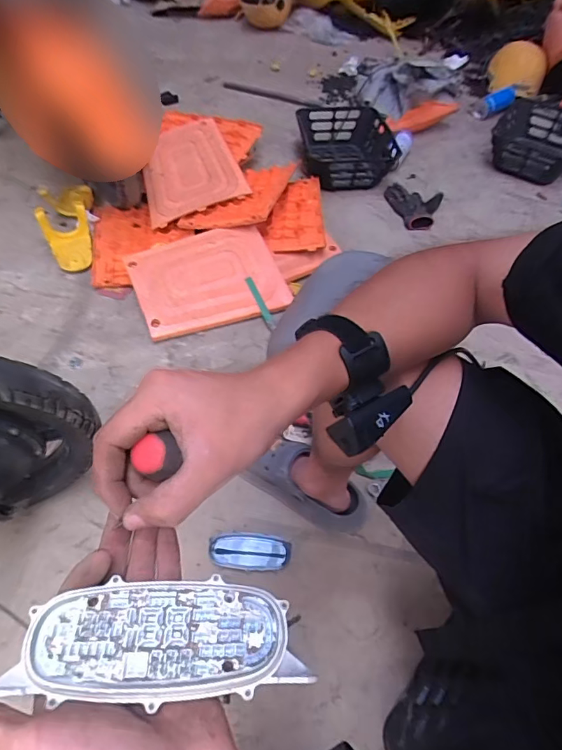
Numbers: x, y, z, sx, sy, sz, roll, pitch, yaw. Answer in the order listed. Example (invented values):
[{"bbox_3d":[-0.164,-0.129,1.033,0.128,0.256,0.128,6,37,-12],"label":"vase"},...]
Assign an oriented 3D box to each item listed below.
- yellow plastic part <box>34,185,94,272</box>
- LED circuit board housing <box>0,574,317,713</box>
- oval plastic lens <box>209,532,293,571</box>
[{"bbox_3d":[-0.543,-0.379,1.157,0.127,0.071,0.275,-9,71,-11],"label":"yellow plastic part"},{"bbox_3d":[-0.059,0.133,0.231,0.137,0.016,0.050,3,55,-5],"label":"LED circuit board housing"},{"bbox_3d":[-0.049,0.285,0.736,0.128,0.011,0.056,3,55,-3],"label":"oval plastic lens"}]

